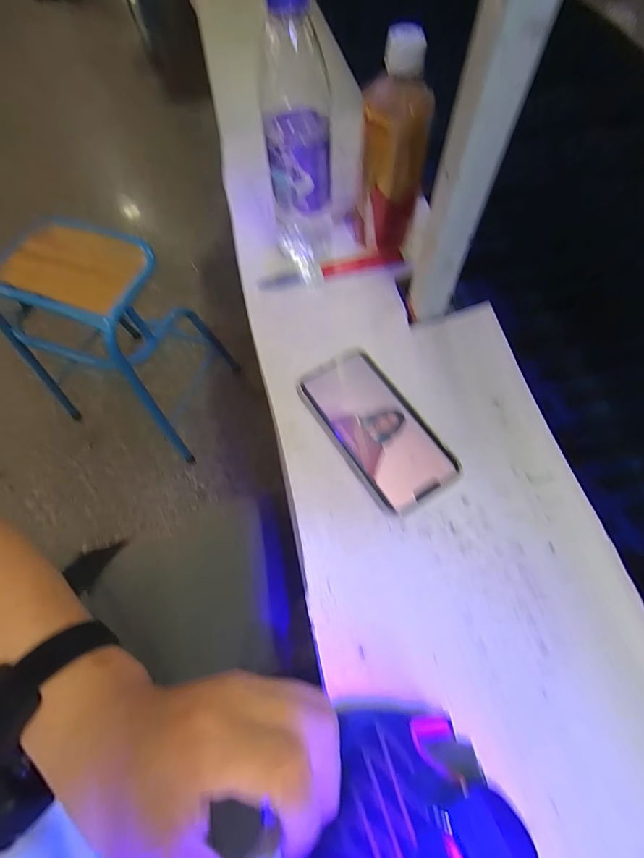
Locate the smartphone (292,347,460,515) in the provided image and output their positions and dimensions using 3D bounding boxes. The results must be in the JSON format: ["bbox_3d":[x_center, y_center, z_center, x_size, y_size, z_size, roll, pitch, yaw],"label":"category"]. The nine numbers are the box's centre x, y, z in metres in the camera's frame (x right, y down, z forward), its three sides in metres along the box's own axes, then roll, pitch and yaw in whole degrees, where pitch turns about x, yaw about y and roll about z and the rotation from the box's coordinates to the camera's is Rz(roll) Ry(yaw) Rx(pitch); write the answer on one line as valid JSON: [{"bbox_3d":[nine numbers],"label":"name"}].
[{"bbox_3d":[0.050,-0.003,0.376,0.080,0.008,0.160,-32,68,-13],"label":"smartphone"}]

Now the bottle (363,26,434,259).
[{"bbox_3d":[0.071,-0.267,0.404,0.063,0.185,0.055,8,65,5],"label":"bottle"}]

